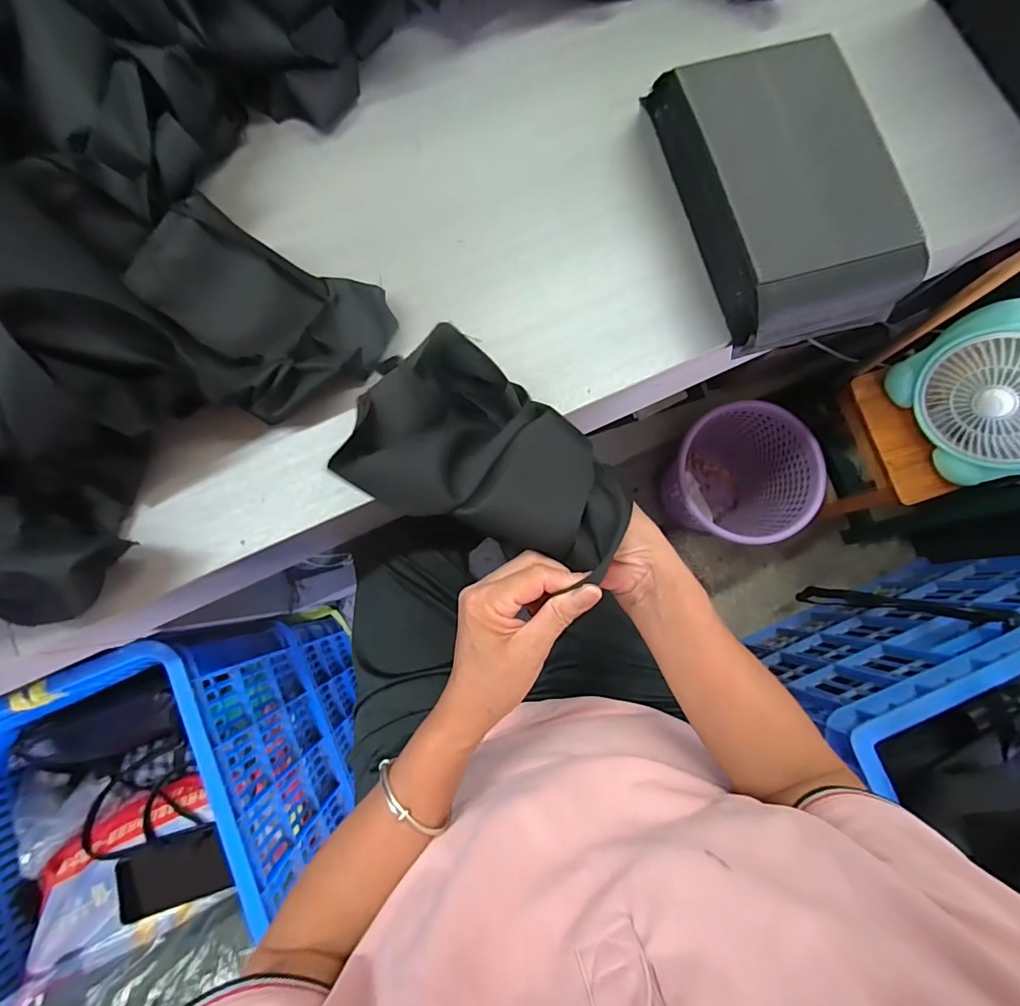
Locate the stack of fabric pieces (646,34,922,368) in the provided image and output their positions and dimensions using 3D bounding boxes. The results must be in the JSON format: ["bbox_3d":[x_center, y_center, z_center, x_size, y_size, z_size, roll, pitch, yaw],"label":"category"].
[{"bbox_3d":[0.247,-0.292,0.442,0.153,0.075,0.279,-16,82,-5],"label":"stack of fabric pieces"}]

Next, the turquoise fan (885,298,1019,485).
[{"bbox_3d":[0.702,-0.152,0.668,0.078,0.218,0.244,-27,83,-6],"label":"turquoise fan"}]

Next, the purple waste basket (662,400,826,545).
[{"bbox_3d":[0.460,-0.038,1.042,0.264,0.307,0.263,0,81,-2],"label":"purple waste basket"}]

